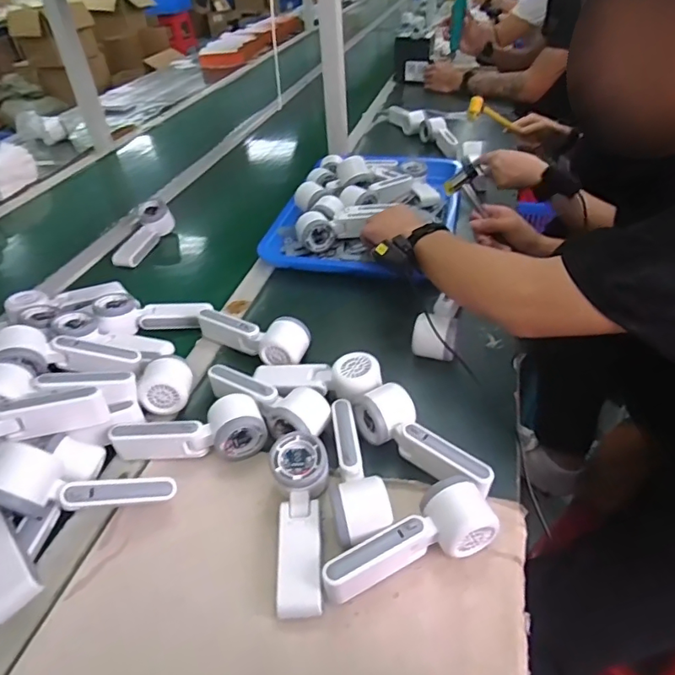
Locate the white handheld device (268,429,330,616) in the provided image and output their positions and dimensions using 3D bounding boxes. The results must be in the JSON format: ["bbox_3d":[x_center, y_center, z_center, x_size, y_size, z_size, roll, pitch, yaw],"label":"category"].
[{"bbox_3d":[-0.033,0.175,0.482,0.059,0.056,0.168,-6,40,-2],"label":"white handheld device"}]

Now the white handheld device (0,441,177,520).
[{"bbox_3d":[-0.250,0.139,0.493,0.171,0.062,0.073,10,36,-19],"label":"white handheld device"}]

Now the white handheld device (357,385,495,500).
[{"bbox_3d":[0.091,0.116,0.540,0.055,0.058,0.164,-31,47,-28],"label":"white handheld device"}]

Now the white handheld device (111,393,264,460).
[{"bbox_3d":[-0.166,0.113,0.565,0.163,0.049,0.063,-16,41,-14],"label":"white handheld device"}]

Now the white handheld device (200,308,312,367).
[{"bbox_3d":[-0.115,-0.007,0.687,0.161,0.045,0.059,17,45,24],"label":"white handheld device"}]

